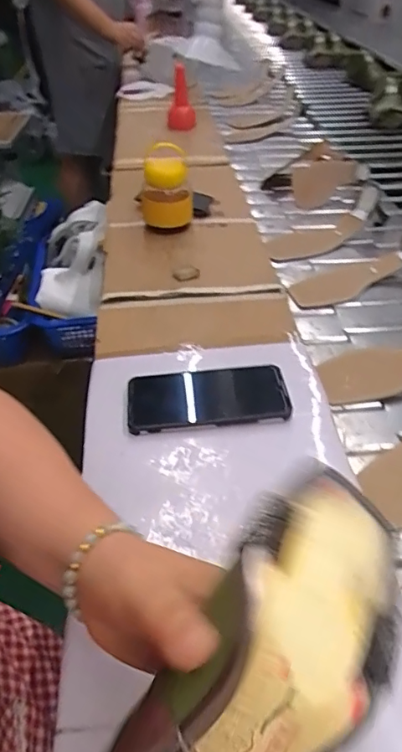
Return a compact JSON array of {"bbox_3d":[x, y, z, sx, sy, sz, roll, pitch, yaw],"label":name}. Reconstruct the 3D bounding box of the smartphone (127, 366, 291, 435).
[{"bbox_3d":[0.006,0.024,0.534,0.161,0.009,0.073,-5,47,1],"label":"smartphone"}]

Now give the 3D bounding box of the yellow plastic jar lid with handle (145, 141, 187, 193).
[{"bbox_3d":[-0.054,-0.327,0.797,0.063,0.058,0.062,0,46,0],"label":"yellow plastic jar lid with handle"}]

